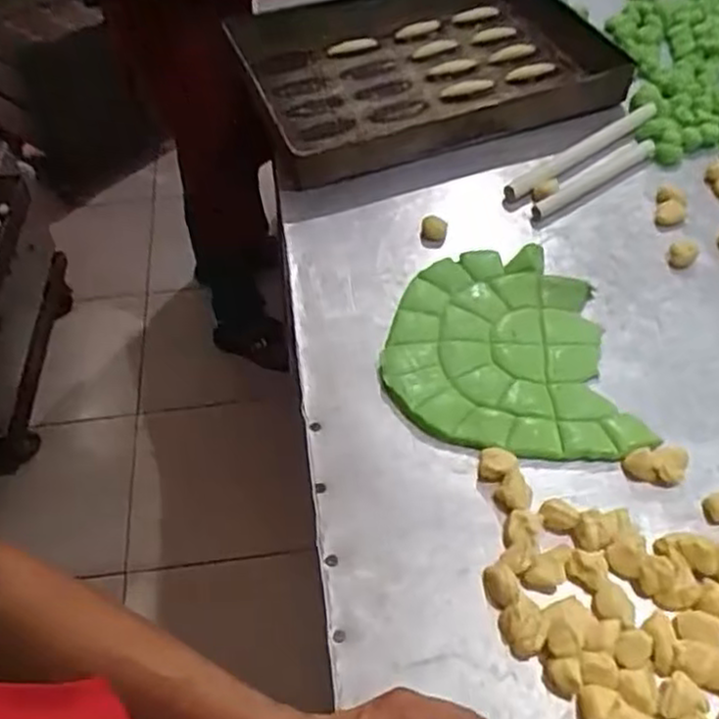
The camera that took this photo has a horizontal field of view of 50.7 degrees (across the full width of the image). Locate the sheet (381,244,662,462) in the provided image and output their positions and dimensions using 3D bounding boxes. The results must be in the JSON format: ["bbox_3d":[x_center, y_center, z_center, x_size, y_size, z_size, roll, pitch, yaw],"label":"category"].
[{"bbox_3d":[0.146,-0.010,0.808,0.231,0.013,0.280,-6,51,-2],"label":"sheet"}]

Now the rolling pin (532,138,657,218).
[{"bbox_3d":[0.304,-0.230,0.973,0.203,0.018,0.026,-31,56,-20],"label":"rolling pin"}]

